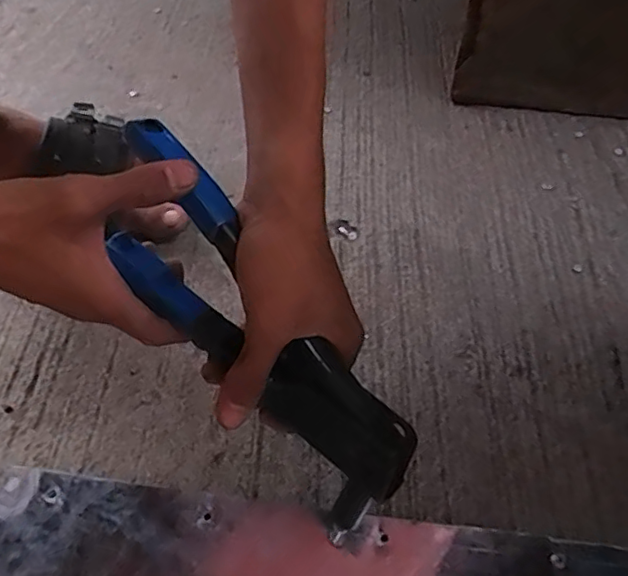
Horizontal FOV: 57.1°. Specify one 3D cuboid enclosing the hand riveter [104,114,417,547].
[{"bbox_3d":[-0.038,0.019,0.320,0.053,0.089,0.233,-35,73,-24],"label":"hand riveter"}]

